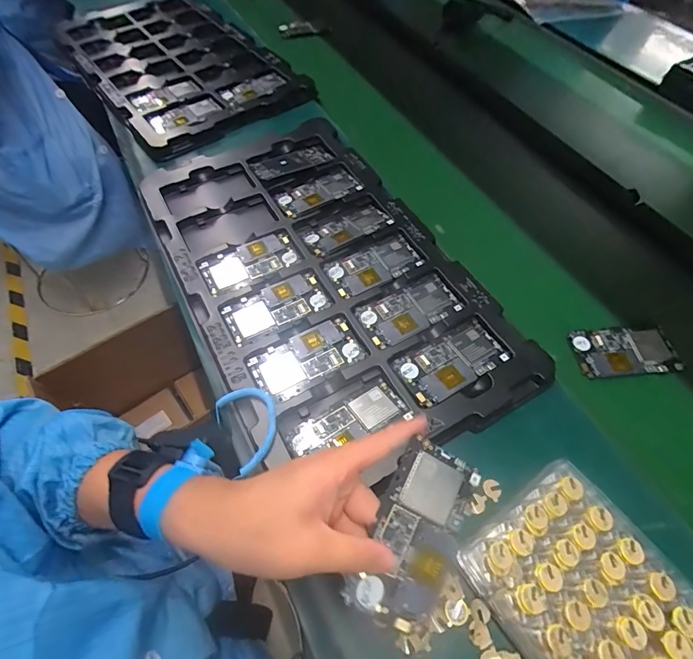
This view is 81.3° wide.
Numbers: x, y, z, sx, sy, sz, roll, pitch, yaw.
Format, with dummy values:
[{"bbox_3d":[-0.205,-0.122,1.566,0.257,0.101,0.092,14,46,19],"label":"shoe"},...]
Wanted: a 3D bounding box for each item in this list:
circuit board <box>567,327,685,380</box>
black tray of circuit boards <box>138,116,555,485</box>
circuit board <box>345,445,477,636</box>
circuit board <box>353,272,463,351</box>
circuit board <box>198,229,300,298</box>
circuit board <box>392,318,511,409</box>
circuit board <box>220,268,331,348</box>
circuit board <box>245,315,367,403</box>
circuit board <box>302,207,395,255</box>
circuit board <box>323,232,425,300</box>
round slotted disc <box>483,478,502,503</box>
[{"bbox_3d":[0.337,0.026,0.489,0.117,0.011,0.063,-5,63,5],"label":"circuit board"},{"bbox_3d":[-0.040,-0.086,0.531,0.314,0.023,0.536,-25,62,-16],"label":"black tray of circuit boards"},{"bbox_3d":[0.053,0.151,0.298,0.067,0.005,0.120,32,72,-4],"label":"circuit board"},{"bbox_3d":[0.077,-0.024,0.499,0.121,0.008,0.066,-24,63,-16],"label":"circuit board"},{"bbox_3d":[-0.129,-0.090,0.540,0.125,0.007,0.063,-27,63,-17],"label":"circuit board"},{"bbox_3d":[0.120,0.036,0.459,0.123,0.009,0.065,-27,63,-18],"label":"circuit board"},{"bbox_3d":[-0.086,-0.028,0.501,0.125,0.007,0.066,-24,63,-16],"label":"circuit board"},{"bbox_3d":[-0.044,0.032,0.464,0.125,0.005,0.065,-27,63,-17],"label":"circuit board"},{"bbox_3d":[0.001,-0.142,0.567,0.118,0.011,0.049,-22,62,-15],"label":"circuit board"},{"bbox_3d":[0.036,-0.085,0.536,0.119,0.007,0.062,-24,63,-16],"label":"circuit board"},{"bbox_3d":[0.145,0.158,0.400,0.018,0.004,0.018,0,58,-1],"label":"round slotted disc"}]

